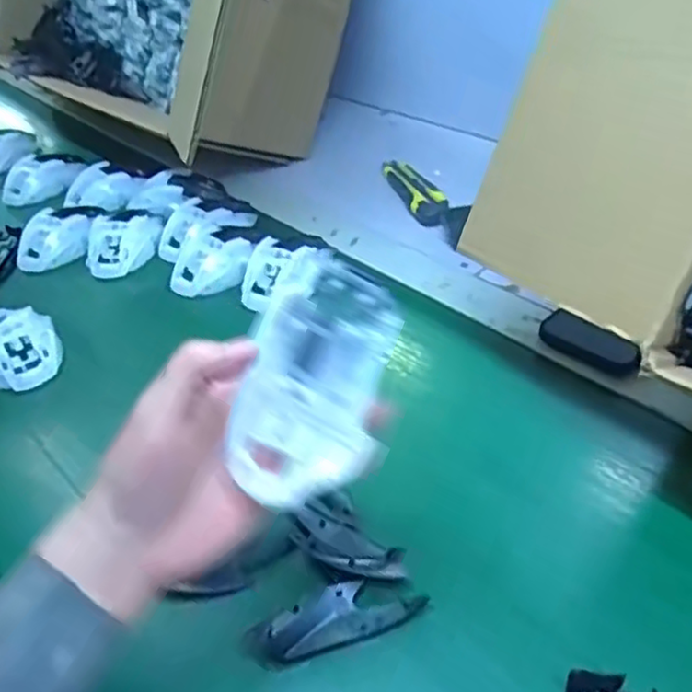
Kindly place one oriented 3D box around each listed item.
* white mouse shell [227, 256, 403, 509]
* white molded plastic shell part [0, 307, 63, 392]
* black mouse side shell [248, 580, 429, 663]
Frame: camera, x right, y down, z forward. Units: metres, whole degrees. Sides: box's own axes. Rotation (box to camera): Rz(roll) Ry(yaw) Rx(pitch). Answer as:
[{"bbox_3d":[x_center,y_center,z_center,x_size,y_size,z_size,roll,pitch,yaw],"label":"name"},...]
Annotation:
[{"bbox_3d":[-0.017,0.018,0.337,0.064,0.112,0.035,17,-8,-23],"label":"white mouse shell"},{"bbox_3d":[-0.286,0.002,0.601,0.066,0.041,0.083,-23,42,-18],"label":"white molded plastic shell part"},{"bbox_3d":[-0.004,0.151,0.390,0.095,0.019,0.033,-16,41,-10],"label":"black mouse side shell"}]

